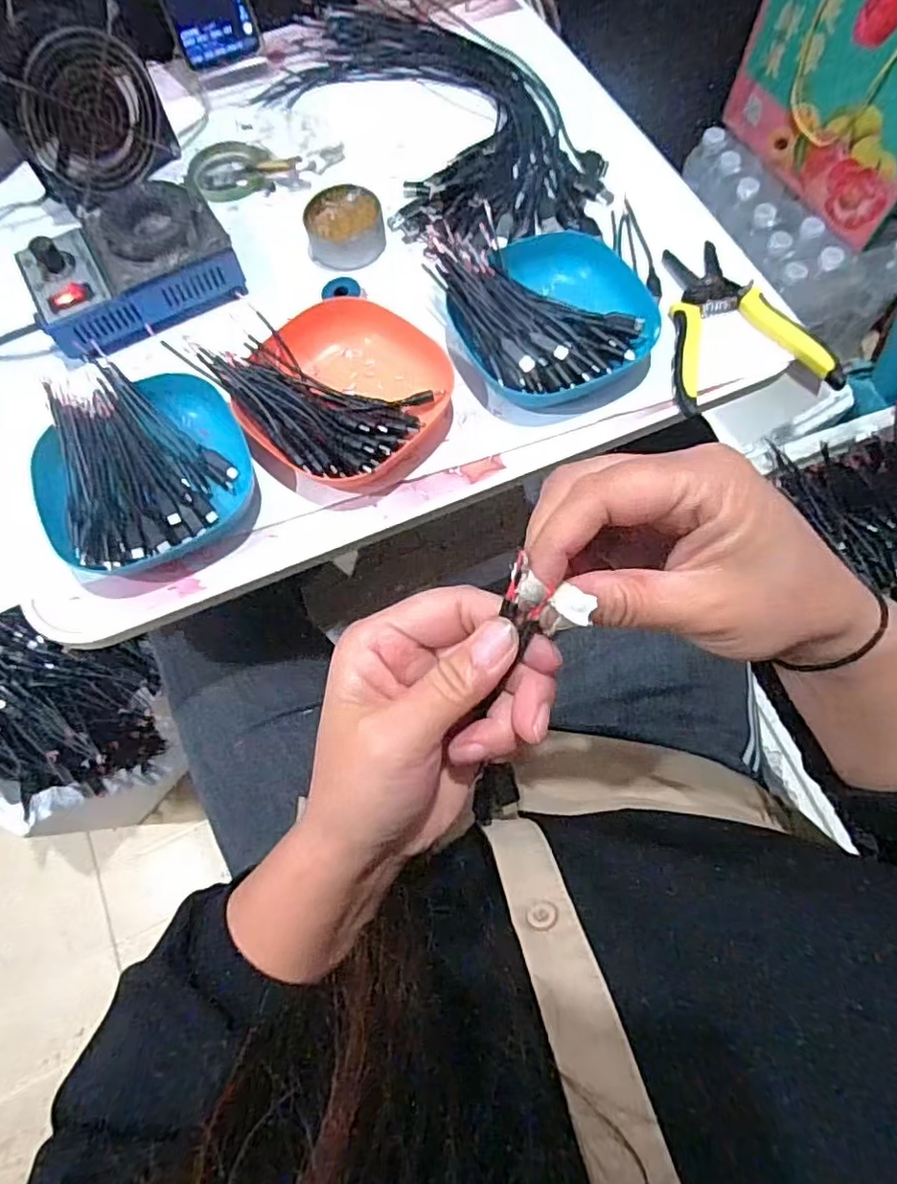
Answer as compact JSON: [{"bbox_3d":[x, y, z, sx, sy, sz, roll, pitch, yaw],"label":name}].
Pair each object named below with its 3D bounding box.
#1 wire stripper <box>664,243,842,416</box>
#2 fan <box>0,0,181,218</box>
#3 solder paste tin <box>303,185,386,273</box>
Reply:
[{"bbox_3d":[0.210,-0.205,0.466,0.112,0.016,0.151,-11,70,-2],"label":"wire stripper"},{"bbox_3d":[-0.299,-0.401,0.513,0.032,0.115,0.118,41,76,15],"label":"fan"},{"bbox_3d":[-0.085,-0.301,0.507,0.063,0.031,0.051,1,70,3],"label":"solder paste tin"}]

